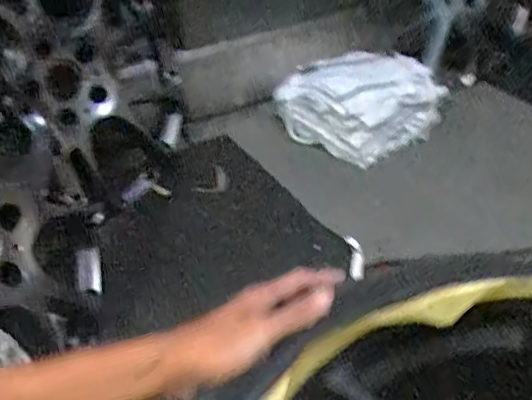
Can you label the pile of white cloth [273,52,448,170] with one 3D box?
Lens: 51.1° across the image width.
[{"bbox_3d":[0.194,-0.199,1.110,0.310,0.179,0.205,-10,38,-9],"label":"pile of white cloth"}]

